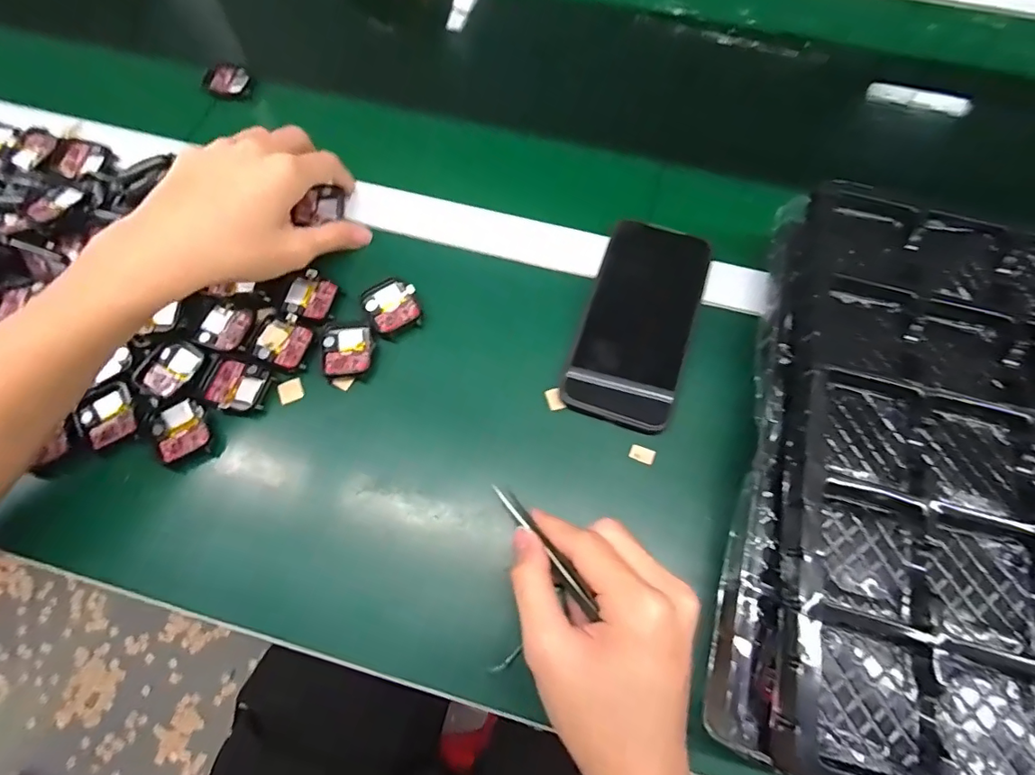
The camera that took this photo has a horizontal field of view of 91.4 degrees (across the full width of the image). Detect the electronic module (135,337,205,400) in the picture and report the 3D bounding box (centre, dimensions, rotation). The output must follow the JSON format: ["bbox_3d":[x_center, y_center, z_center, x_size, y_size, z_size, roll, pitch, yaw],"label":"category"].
[{"bbox_3d":[-0.246,-0.014,0.358,0.033,0.007,0.041,22,69,9],"label":"electronic module"}]

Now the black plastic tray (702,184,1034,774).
[{"bbox_3d":[0.296,0.051,0.271,0.326,0.032,0.334,13,68,8],"label":"black plastic tray"}]

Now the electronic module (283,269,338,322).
[{"bbox_3d":[-0.154,-0.069,0.376,0.037,0.005,0.036,24,69,10],"label":"electronic module"}]

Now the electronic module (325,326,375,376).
[{"bbox_3d":[-0.121,-0.028,0.363,0.034,0.007,0.038,-7,67,-3],"label":"electronic module"}]

